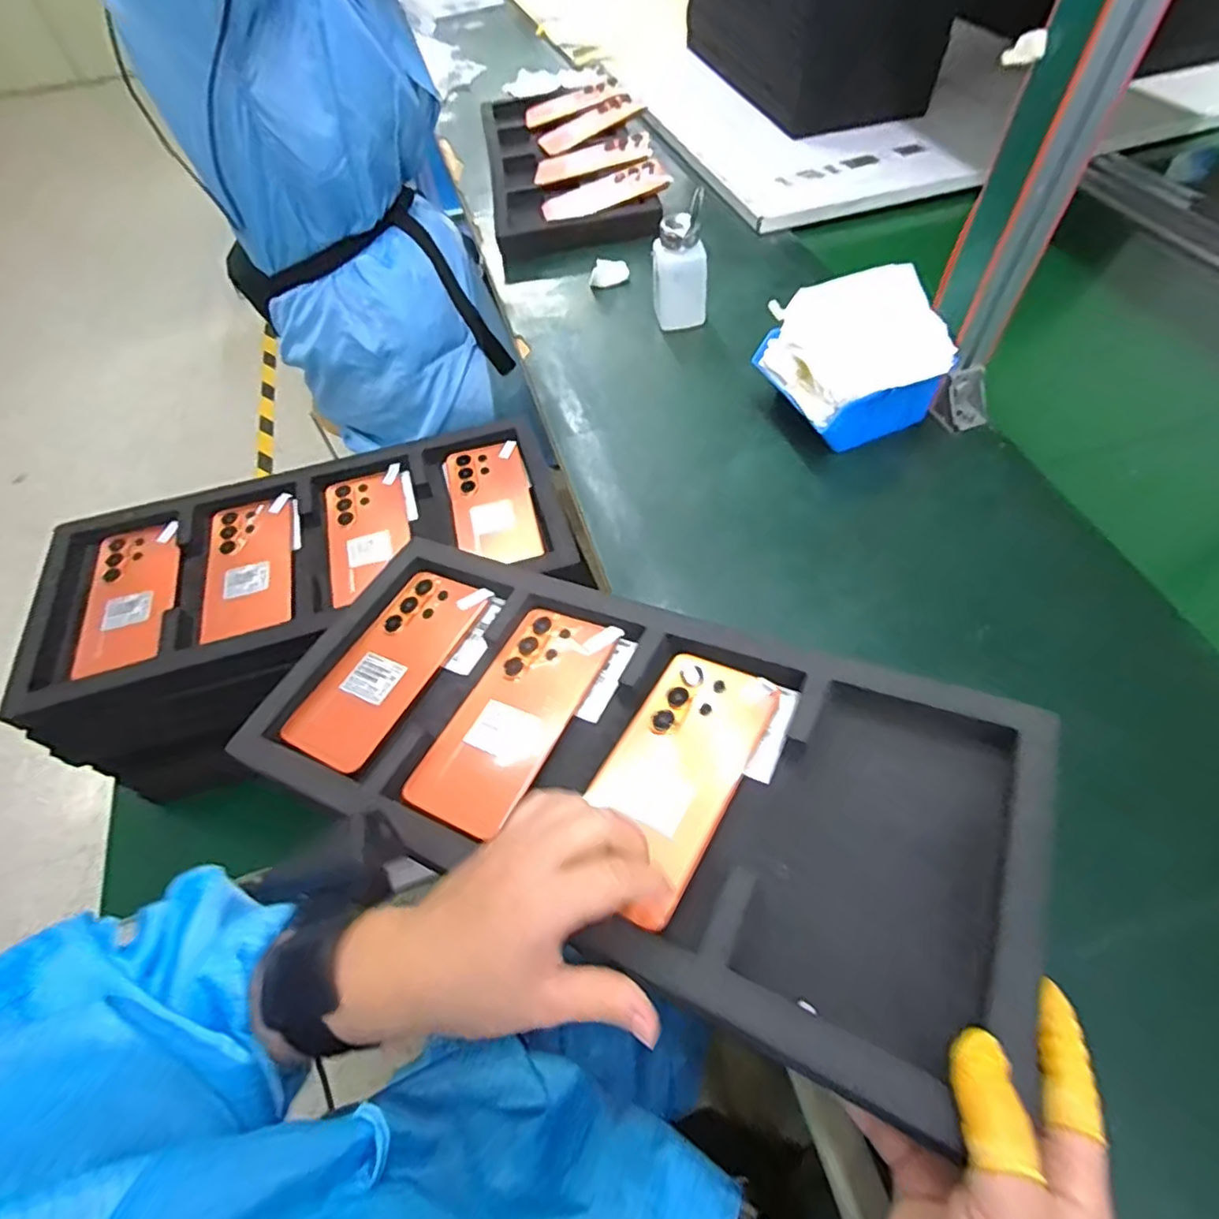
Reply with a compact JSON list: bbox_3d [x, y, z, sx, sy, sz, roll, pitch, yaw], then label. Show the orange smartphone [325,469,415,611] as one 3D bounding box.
[{"bbox_3d":[-0.232,-0.073,0.592,0.079,0.016,0.157,-18,57,-8],"label":"orange smartphone"}]

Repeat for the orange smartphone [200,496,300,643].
[{"bbox_3d":[-0.338,-0.044,0.578,0.082,0.012,0.156,-16,57,-6],"label":"orange smartphone"}]

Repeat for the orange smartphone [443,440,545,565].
[{"bbox_3d":[-0.116,-0.106,0.604,0.080,0.010,0.161,-15,57,-6],"label":"orange smartphone"}]

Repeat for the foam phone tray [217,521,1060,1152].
[{"bbox_3d":[-0.020,0.094,0.377,0.481,0.045,0.262,17,59,24],"label":"foam phone tray"}]

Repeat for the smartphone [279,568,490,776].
[{"bbox_3d":[-0.166,0.039,0.464,0.075,0.009,0.169,21,60,17],"label":"smartphone"}]

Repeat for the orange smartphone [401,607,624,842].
[{"bbox_3d":[-0.065,0.070,0.423,0.075,0.009,0.166,22,61,17],"label":"orange smartphone"}]

